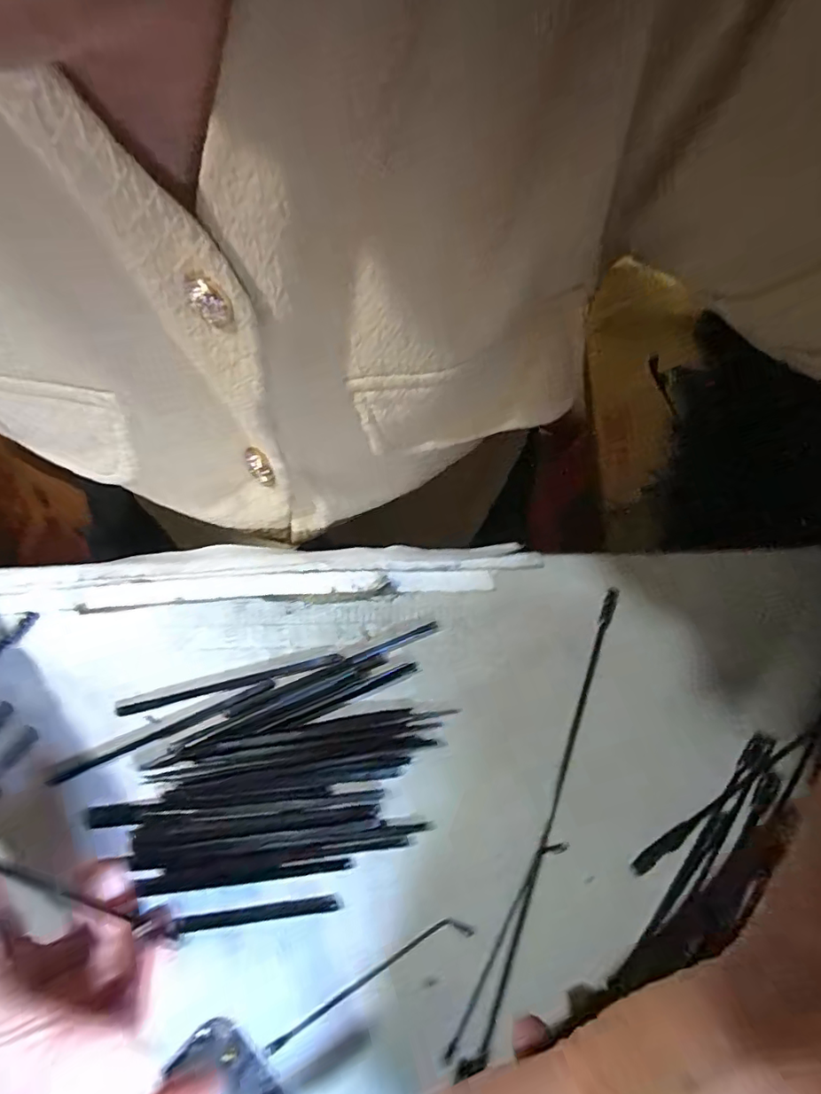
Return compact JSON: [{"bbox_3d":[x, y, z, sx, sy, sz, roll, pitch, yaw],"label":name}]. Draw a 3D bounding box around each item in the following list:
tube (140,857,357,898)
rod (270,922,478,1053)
[{"bbox_3d":[-0.065,0.131,0.210,0.080,0.005,0.006,-6,74,2],"label":"tube"},{"bbox_3d":[-0.016,0.167,0.204,0.086,0.006,0.009,-27,75,-4],"label":"rod"}]

